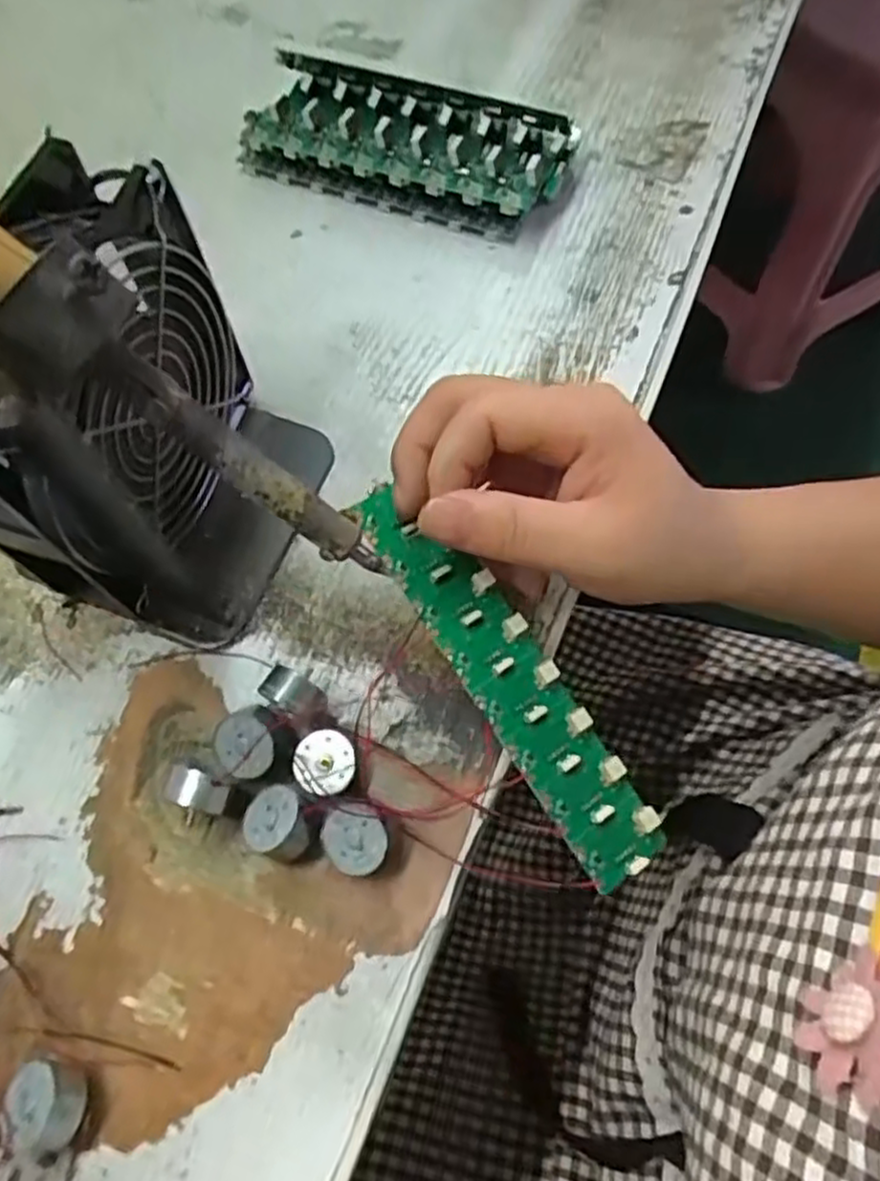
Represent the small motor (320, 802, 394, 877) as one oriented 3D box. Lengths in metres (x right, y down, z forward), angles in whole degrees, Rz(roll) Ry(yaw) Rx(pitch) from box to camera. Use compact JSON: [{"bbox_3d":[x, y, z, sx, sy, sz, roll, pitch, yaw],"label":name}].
[{"bbox_3d":[-0.028,0.086,0.261,0.024,0.012,0.024,0,88,17],"label":"small motor"}]

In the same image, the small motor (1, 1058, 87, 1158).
[{"bbox_3d":[-0.123,0.161,0.234,0.021,0.017,0.026,-18,67,-7],"label":"small motor"}]

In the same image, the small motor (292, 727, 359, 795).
[{"bbox_3d":[-0.042,0.064,0.274,0.022,0.012,0.023,0,66,1],"label":"small motor"}]

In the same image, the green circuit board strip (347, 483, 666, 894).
[{"bbox_3d":[0.022,0.028,0.258,0.031,0.007,0.153,-34,81,-13],"label":"green circuit board strip"}]

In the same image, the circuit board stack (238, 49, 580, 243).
[{"bbox_3d":[-0.019,-0.229,0.383,0.161,0.039,0.056,21,68,10],"label":"circuit board stack"}]

